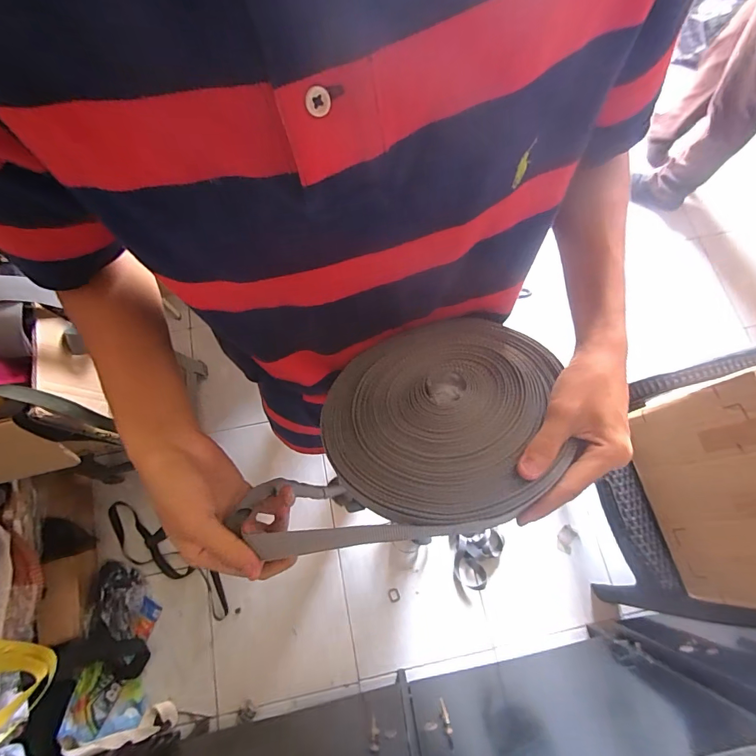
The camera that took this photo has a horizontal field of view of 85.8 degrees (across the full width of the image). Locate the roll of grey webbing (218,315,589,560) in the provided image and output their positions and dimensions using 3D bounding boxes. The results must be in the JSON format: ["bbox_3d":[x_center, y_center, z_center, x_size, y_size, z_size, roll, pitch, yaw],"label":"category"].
[{"bbox_3d":[0.023,0.034,0.328,0.259,0.041,0.180,-14,54,6],"label":"roll of grey webbing"}]

